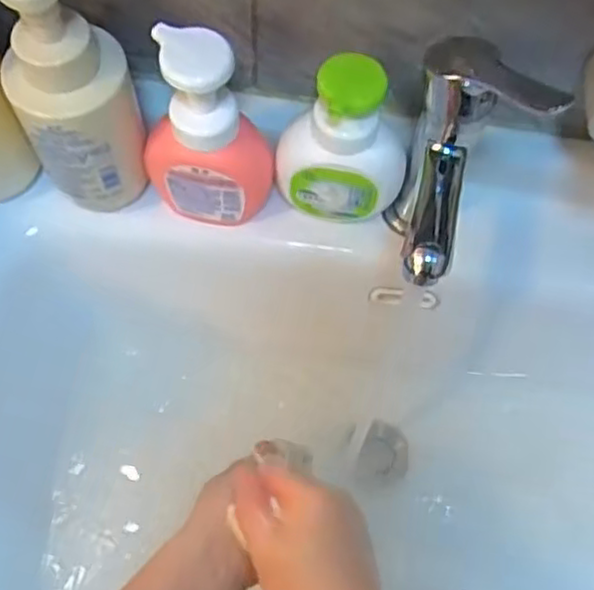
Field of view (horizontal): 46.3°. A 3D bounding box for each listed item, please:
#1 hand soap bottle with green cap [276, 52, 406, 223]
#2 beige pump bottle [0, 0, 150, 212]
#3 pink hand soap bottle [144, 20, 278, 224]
[{"bbox_3d":[0.033,-0.104,0.480,0.088,0.117,0.052,9,68,1],"label":"hand soap bottle with green cap"},{"bbox_3d":[-0.142,-0.125,0.449,0.071,0.182,0.058,-25,71,-12],"label":"beige pump bottle"},{"bbox_3d":[-0.059,-0.107,0.468,0.082,0.148,0.051,4,68,-1],"label":"pink hand soap bottle"}]

